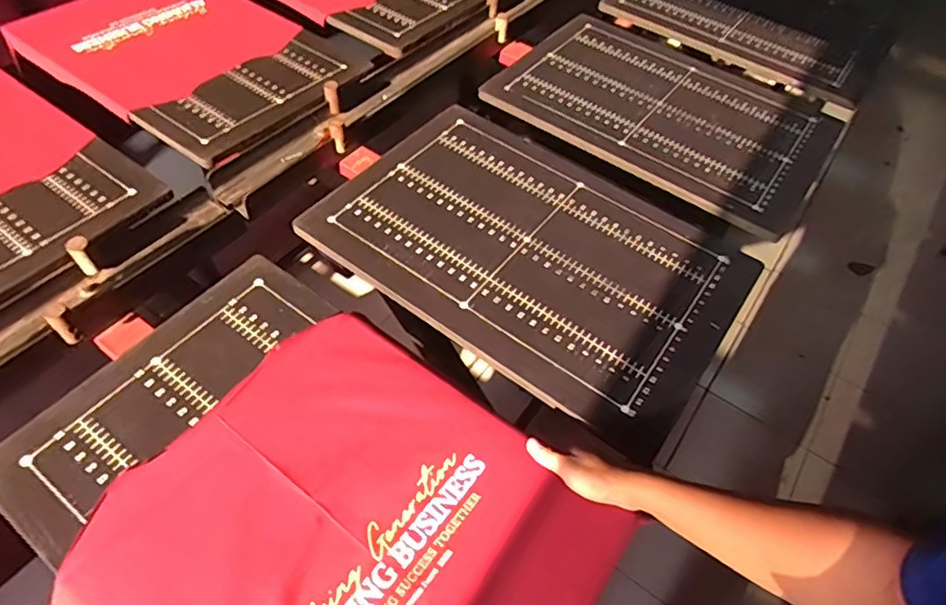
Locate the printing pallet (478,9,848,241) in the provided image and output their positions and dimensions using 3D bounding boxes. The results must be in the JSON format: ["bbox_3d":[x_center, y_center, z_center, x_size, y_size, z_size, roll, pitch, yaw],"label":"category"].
[{"bbox_3d":[0.377,-0.390,1.115,0.598,0.035,0.447,33,57,20],"label":"printing pallet"}]

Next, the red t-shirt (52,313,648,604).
[{"bbox_3d":[-0.121,0.246,0.588,0.452,0.029,0.406,32,57,20],"label":"red t-shirt"}]

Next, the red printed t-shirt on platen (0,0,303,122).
[{"bbox_3d":[-0.655,-0.550,1.184,0.437,0.055,0.422,30,57,17],"label":"red printed t-shirt on platen"}]

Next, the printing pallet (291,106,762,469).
[{"bbox_3d":[0.087,-0.088,0.860,0.585,0.020,0.400,32,57,19],"label":"printing pallet"}]

